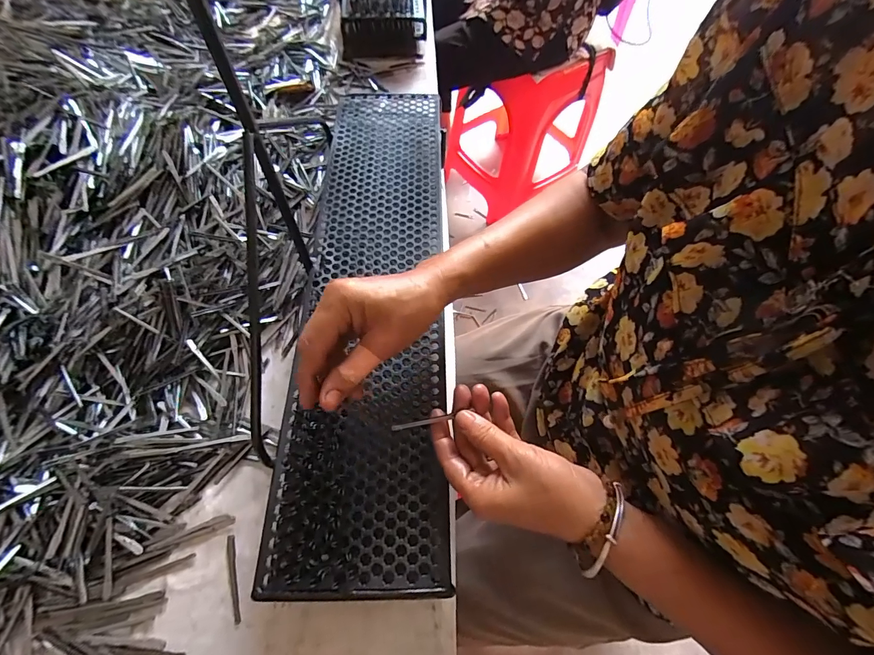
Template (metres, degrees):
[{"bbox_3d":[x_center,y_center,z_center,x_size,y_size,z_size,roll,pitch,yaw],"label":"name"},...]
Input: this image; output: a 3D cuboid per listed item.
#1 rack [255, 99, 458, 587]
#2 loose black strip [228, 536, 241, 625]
[{"bbox_3d":[-0.068,-0.070,0.404,0.152,0.037,0.585,-1,62,-4],"label":"rack"},{"bbox_3d":[-0.177,0.218,0.335,0.007,0.004,0.067,-15,64,-11],"label":"loose black strip"}]

